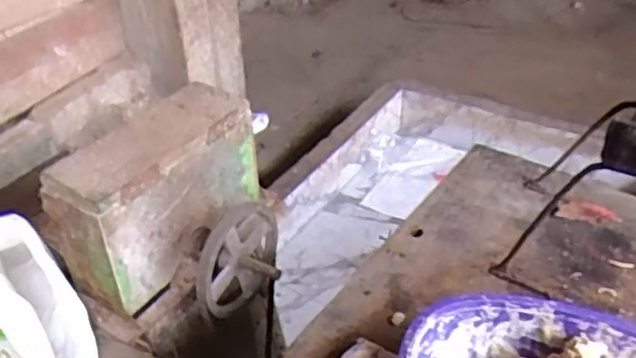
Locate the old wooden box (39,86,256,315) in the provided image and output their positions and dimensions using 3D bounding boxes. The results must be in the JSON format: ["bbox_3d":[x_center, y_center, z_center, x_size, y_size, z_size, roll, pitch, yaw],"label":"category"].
[{"bbox_3d":[-0.266,0.009,1.142,0.132,0.207,0.349,20,41,29],"label":"old wooden box"}]

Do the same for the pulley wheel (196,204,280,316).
[{"bbox_3d":[-0.111,0.144,1.131,0.100,0.202,0.188,20,11,27],"label":"pulley wheel"}]

